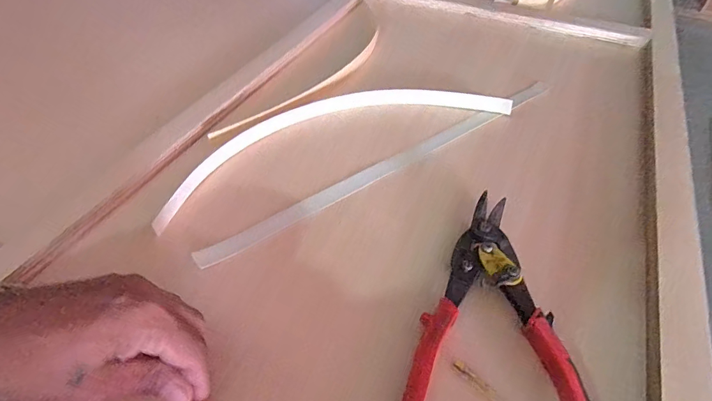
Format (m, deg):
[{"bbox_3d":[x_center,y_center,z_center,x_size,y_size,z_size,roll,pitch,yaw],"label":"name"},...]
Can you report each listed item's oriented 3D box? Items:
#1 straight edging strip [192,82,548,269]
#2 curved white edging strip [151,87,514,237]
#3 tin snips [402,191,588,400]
[{"bbox_3d":[0.061,-0.052,0.484,0.518,0.006,0.025,-28,54,-23],"label":"straight edging strip"},{"bbox_3d":[-0.023,-0.086,0.497,0.456,0.022,0.124,-23,52,-20],"label":"curved white edging strip"},{"bbox_3d":[0.118,0.085,0.342,0.134,0.026,0.218,7,48,7],"label":"tin snips"}]

